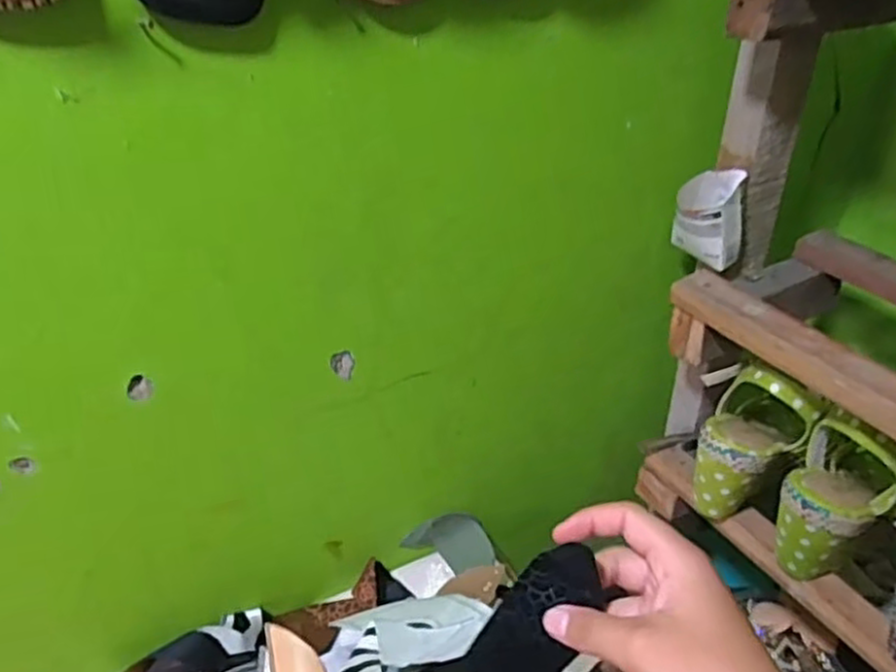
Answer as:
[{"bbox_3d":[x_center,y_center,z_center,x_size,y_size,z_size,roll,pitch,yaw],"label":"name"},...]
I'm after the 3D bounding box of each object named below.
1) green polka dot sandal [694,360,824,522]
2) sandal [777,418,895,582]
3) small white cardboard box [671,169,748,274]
[{"bbox_3d":[0.251,0.091,0.639,0.066,0.144,0.078,14,22,-35],"label":"green polka dot sandal"},{"bbox_3d":[0.312,0.130,0.583,0.081,0.127,0.086,22,38,28],"label":"sandal"},{"bbox_3d":[0.231,-0.104,0.651,0.060,0.074,0.052,23,60,40],"label":"small white cardboard box"}]

